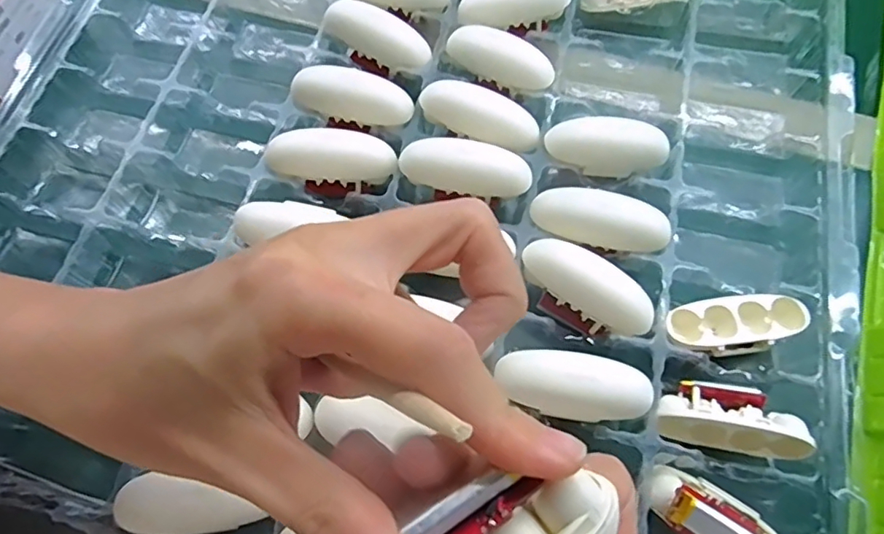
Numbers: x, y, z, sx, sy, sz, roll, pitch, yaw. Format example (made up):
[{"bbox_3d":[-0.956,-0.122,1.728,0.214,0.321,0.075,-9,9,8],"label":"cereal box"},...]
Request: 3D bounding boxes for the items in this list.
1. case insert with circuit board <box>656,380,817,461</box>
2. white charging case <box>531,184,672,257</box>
[{"bbox_3d":[0.129,0.066,0.254,0.061,0.021,0.028,10,67,5],"label":"case insert with circuit board"},{"bbox_3d":[0.079,-0.025,0.281,0.066,0.014,0.025,14,67,6],"label":"white charging case"}]

